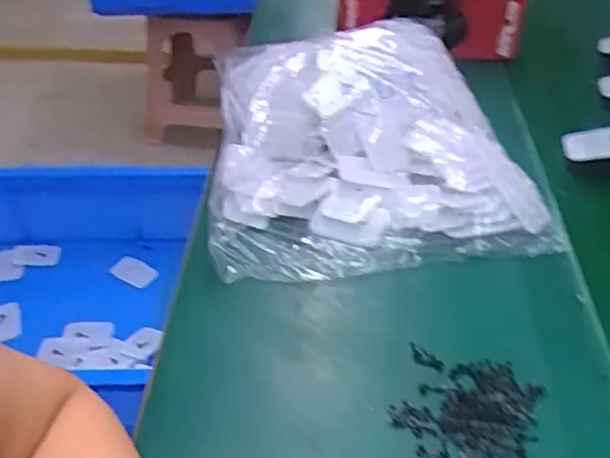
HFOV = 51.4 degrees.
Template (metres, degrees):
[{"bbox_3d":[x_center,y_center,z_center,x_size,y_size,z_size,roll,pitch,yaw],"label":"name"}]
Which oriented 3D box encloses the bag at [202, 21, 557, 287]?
[{"bbox_3d":[0.051,-0.106,0.645,0.305,0.078,0.333,-7,42,-7],"label":"bag"}]

